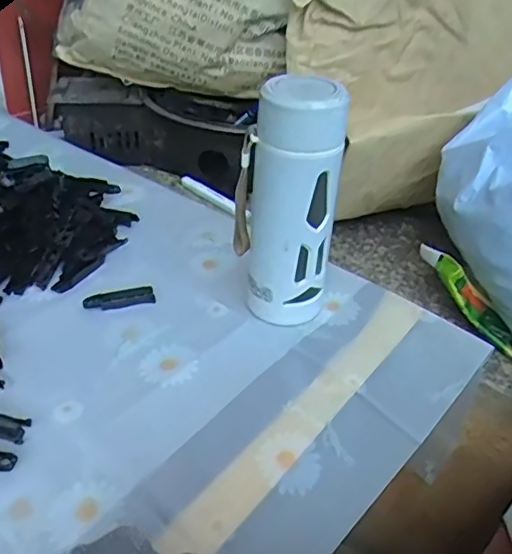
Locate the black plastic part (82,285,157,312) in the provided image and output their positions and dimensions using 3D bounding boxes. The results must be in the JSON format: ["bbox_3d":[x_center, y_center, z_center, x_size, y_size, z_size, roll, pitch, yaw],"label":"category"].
[{"bbox_3d":[-0.128,0.021,0.557,0.065,0.006,0.023,-7,39,-13],"label":"black plastic part"}]

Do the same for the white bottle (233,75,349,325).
[{"bbox_3d":[0.028,-0.058,0.505,0.063,0.207,0.072,-28,47,-32],"label":"white bottle"}]

